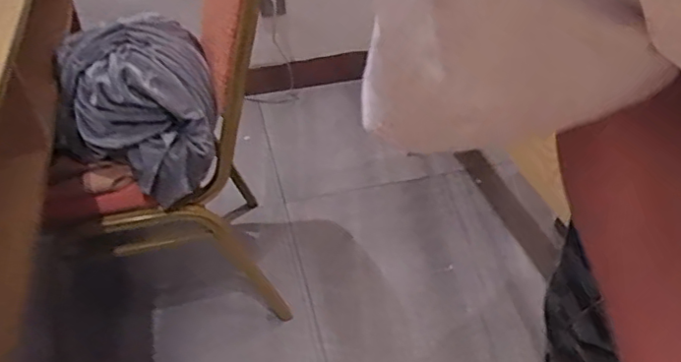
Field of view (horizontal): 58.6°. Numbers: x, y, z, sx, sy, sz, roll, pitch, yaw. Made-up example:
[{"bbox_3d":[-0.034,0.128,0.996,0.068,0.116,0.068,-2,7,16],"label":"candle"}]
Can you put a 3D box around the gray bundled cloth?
[{"bbox_3d":[-0.353,-0.139,1.083,0.252,0.234,0.267,-17,42,-17],"label":"gray bundled cloth"}]

